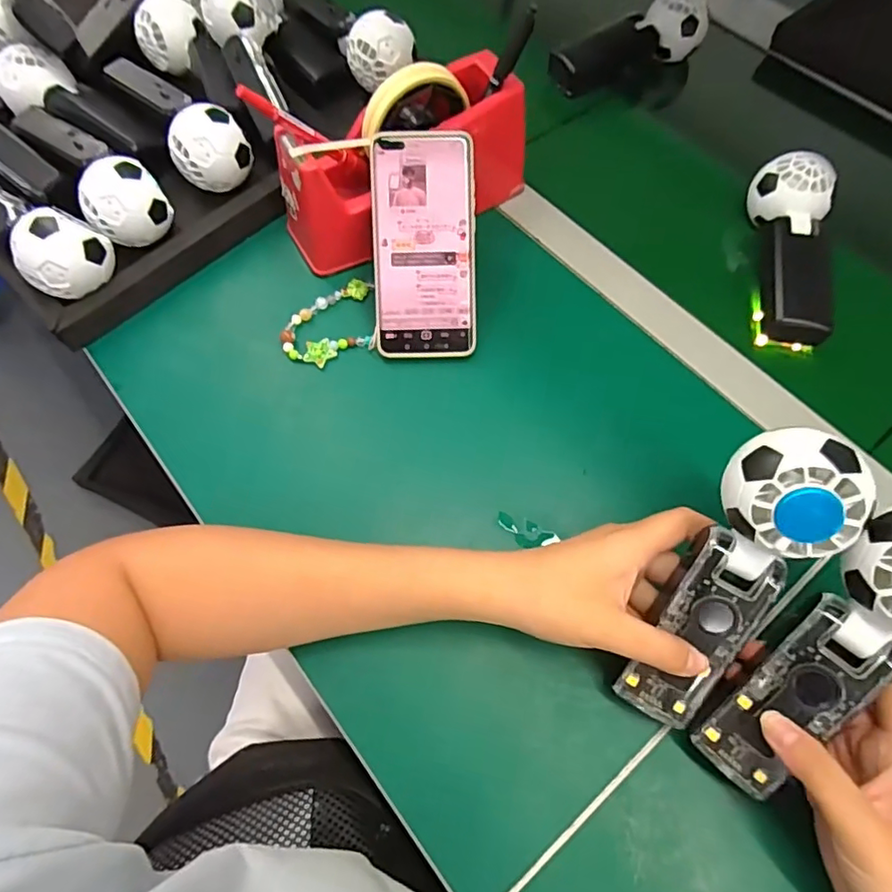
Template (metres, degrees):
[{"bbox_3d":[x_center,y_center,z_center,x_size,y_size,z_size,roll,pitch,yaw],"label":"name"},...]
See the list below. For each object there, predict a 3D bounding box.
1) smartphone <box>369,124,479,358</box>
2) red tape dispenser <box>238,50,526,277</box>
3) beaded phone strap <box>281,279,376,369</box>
[{"bbox_3d":[-0.016,-0.148,0.421,0.074,0.007,0.160,-1,98,-1],"label":"smartphone"},{"bbox_3d":[-0.034,-0.229,0.448,0.204,0.110,0.069,-27,67,-13],"label":"red tape dispenser"},{"bbox_3d":[-0.090,-0.094,0.450,0.078,0.013,0.064,-18,65,-10],"label":"beaded phone strap"}]

